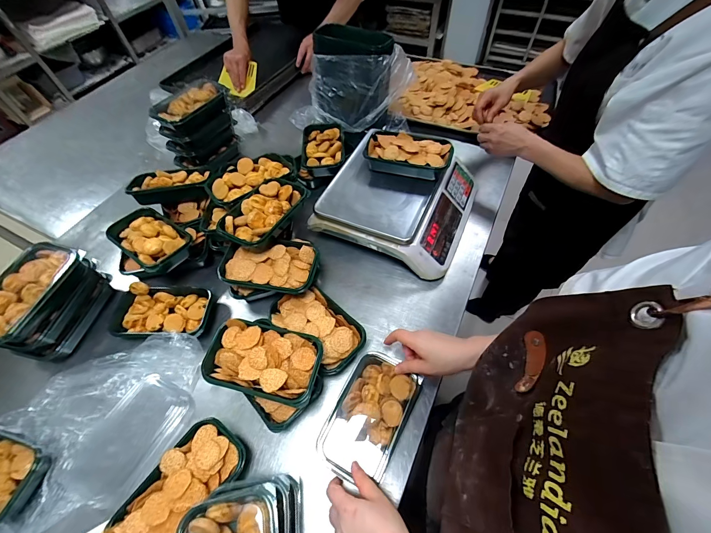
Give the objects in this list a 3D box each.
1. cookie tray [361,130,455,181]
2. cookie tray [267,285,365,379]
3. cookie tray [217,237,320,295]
[{"bbox_3d":[0.116,-0.250,0.701,0.192,0.059,0.111,16,59,13],"label":"cookie tray"},{"bbox_3d":[-0.074,0.116,0.602,0.189,0.055,0.106,37,66,23],"label":"cookie tray"},{"bbox_3d":[-0.175,-0.002,0.626,0.192,0.053,0.114,9,58,9],"label":"cookie tray"}]

